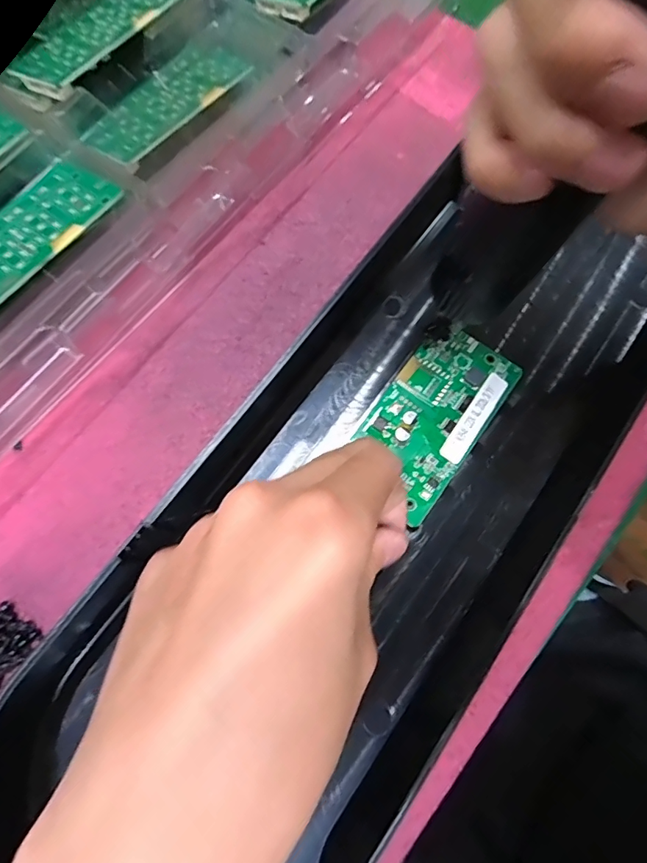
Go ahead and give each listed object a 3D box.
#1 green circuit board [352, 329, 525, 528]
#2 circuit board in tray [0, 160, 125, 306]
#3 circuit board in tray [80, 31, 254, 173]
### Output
[{"bbox_3d":[0.052,-0.009,0.230,0.048,0.008,0.087,36,73,13],"label":"green circuit board"},{"bbox_3d":[-0.137,-0.084,0.215,0.048,0.010,0.092,34,73,12],"label":"circuit board in tray"},{"bbox_3d":[-0.083,-0.178,0.259,0.048,0.006,0.101,34,77,9],"label":"circuit board in tray"}]

